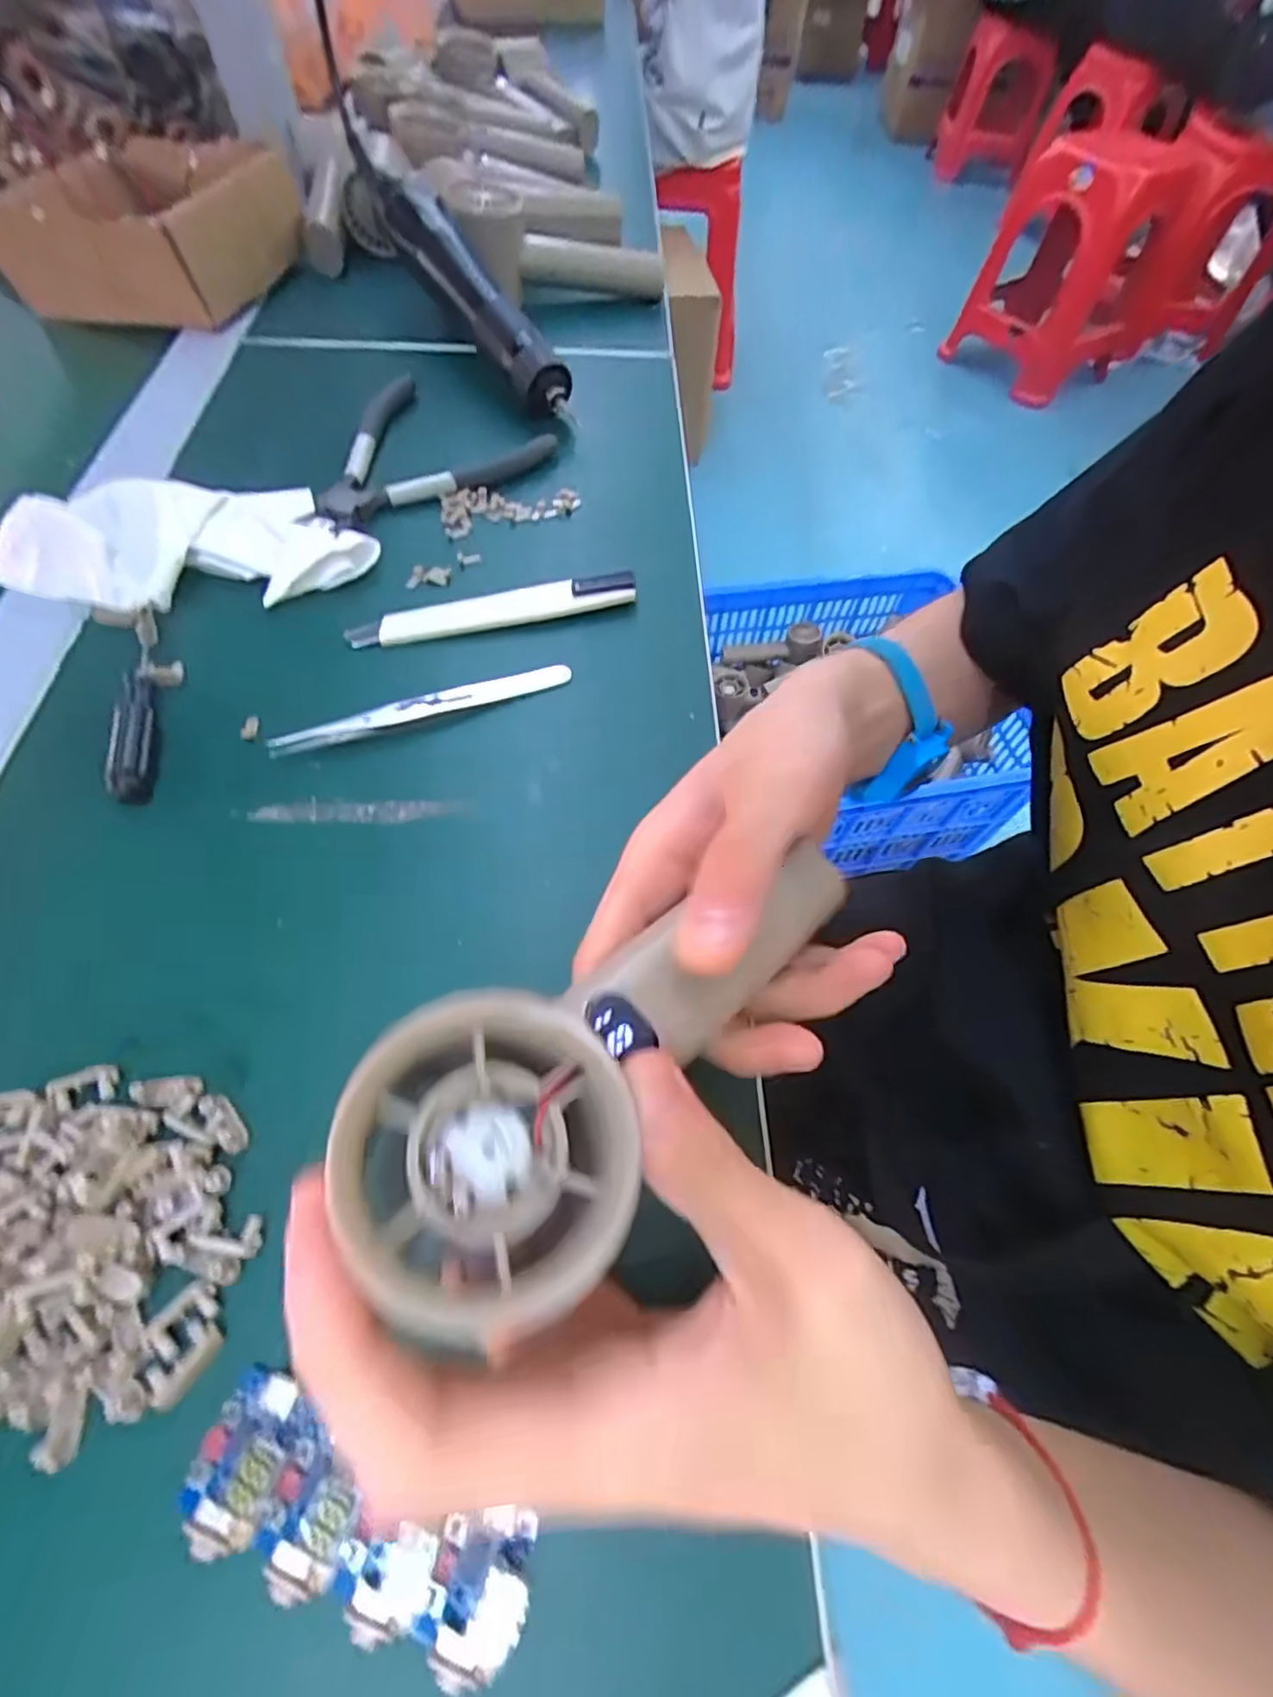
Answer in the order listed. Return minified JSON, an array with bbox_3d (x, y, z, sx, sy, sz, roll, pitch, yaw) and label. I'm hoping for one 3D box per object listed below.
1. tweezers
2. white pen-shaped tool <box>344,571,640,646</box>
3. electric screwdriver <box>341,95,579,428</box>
[{"bbox_3d":[-0.092,-0.063,0.282,0.130,0.013,0.011,-22,64,-15],"label":"tweezers"},{"bbox_3d":[-0.070,-0.118,0.314,0.139,0.008,0.018,-11,62,-10],"label":"white pen-shaped tool"},{"bbox_3d":[-0.118,-0.385,0.419,0.035,0.034,0.256,-31,81,-17],"label":"electric screwdriver"}]

